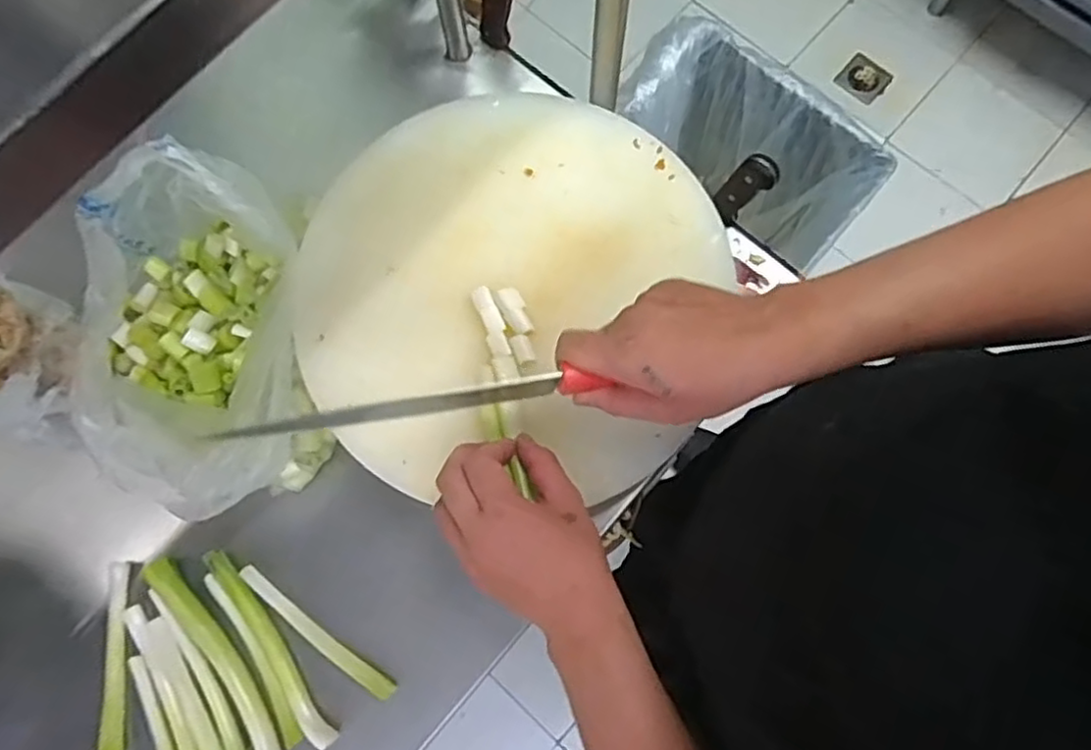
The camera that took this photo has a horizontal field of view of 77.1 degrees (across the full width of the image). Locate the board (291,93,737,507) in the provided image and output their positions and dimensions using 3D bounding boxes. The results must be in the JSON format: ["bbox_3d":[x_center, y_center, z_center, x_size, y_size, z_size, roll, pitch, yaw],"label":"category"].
[{"bbox_3d":[-0.034,-0.072,0.564,0.324,0.027,0.340,0,79,1],"label":"board"}]

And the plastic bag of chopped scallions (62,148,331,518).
[{"bbox_3d":[-0.292,-0.027,0.588,0.210,0.128,0.267,-30,78,-5],"label":"plastic bag of chopped scallions"}]

